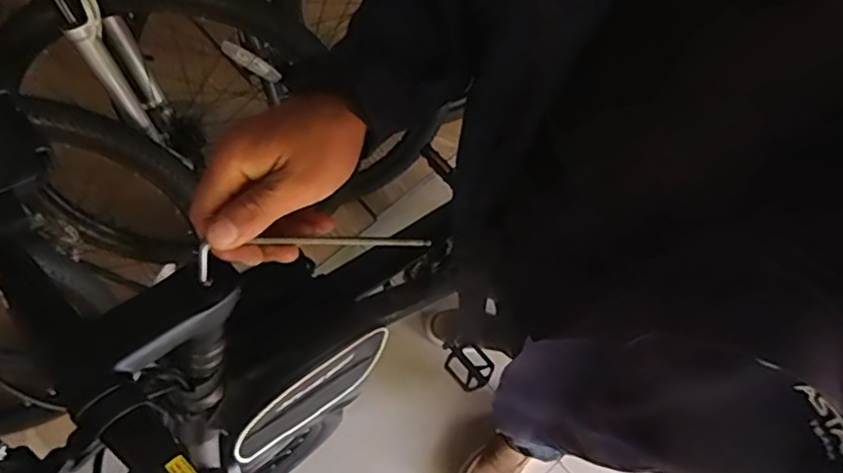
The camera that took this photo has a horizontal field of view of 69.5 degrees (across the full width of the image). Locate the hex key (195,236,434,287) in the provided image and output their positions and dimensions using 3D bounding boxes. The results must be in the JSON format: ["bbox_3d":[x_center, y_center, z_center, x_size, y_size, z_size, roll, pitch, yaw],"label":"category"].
[{"bbox_3d":[-0.070,0.013,0.417,0.155,0.032,0.008,-4,38,-17],"label":"hex key"}]

